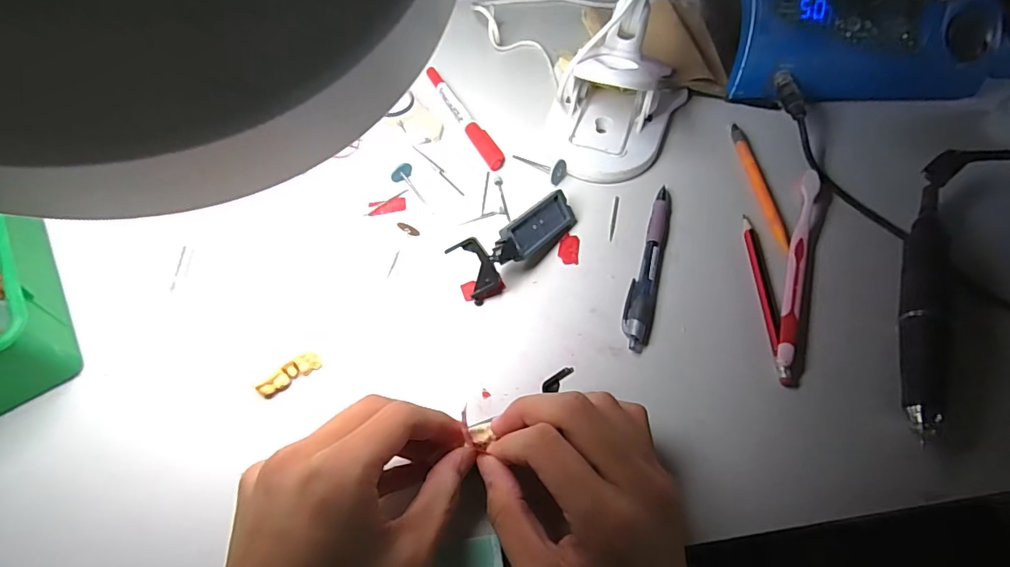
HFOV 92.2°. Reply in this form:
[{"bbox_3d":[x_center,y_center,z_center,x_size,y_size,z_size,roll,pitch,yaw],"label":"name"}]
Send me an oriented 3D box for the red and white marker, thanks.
[{"bbox_3d":[-0.038,-0.149,0.426,0.015,0.009,0.139,-24,62,-15],"label":"red and white marker"}]

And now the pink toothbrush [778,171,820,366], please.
[{"bbox_3d":[0.207,-0.018,0.344,0.010,0.013,0.169,20,60,11],"label":"pink toothbrush"}]

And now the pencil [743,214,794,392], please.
[{"bbox_3d":[0.178,0.006,0.333,0.011,0.006,0.130,3,58,0],"label":"pencil"}]

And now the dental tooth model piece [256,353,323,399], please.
[{"bbox_3d":[-0.133,0.056,0.301,0.038,0.012,0.008,-34,65,-20],"label":"dental tooth model piece"}]

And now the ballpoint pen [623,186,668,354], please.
[{"bbox_3d":[0.103,-0.015,0.346,0.018,0.010,0.137,17,59,9],"label":"ballpoint pen"}]

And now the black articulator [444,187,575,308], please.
[{"bbox_3d":[0.011,-0.032,0.343,0.099,0.034,0.031,-35,65,-20],"label":"black articulator"}]

